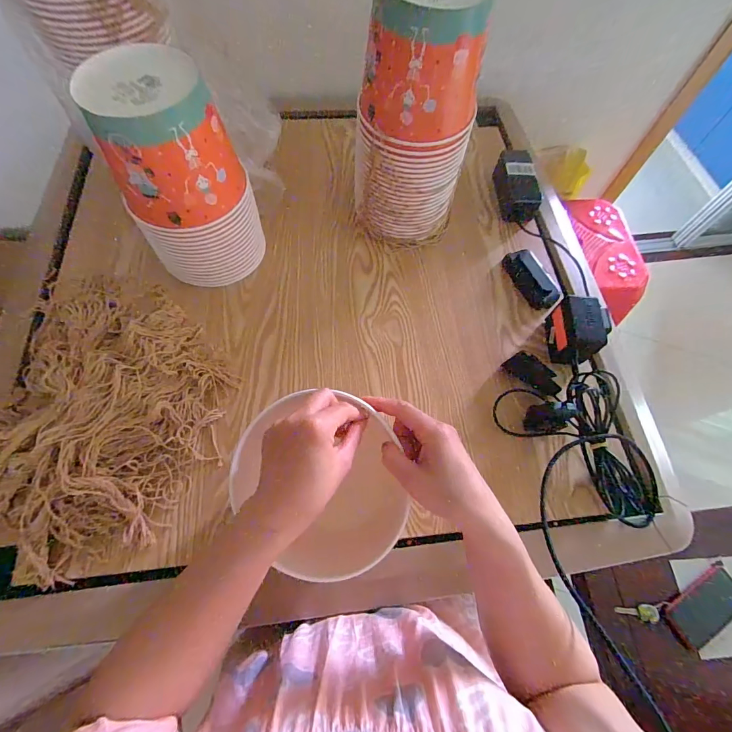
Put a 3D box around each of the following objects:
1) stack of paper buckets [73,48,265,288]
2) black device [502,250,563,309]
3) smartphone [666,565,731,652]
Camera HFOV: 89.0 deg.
[{"bbox_3d":[-0.235,-0.224,0.484,0.140,0.260,0.123,16,65,4],"label":"stack of paper buckets"},{"bbox_3d":[0.268,-0.144,0.602,0.044,0.023,0.114,-23,68,-13],"label":"black device"},{"bbox_3d":[0.655,0.461,0.715,0.166,0.013,0.082,-26,69,-15],"label":"smartphone"}]

